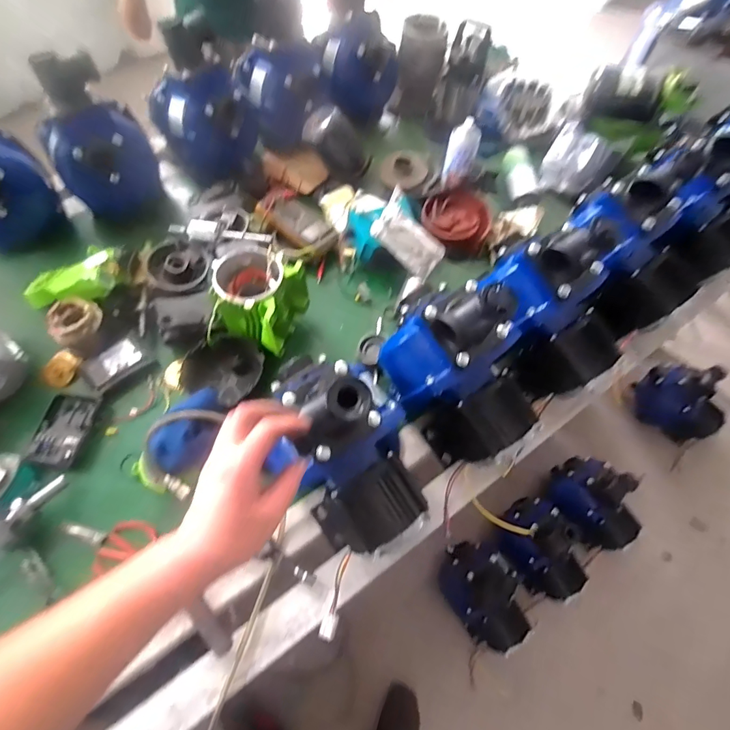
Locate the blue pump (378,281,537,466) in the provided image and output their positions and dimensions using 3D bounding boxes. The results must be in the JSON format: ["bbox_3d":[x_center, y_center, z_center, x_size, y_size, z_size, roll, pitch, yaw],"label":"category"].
[{"bbox_3d":[0.159,0.006,0.668,0.165,0.308,0.245,-41,70,-20],"label":"blue pump"}]

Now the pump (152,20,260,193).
[{"bbox_3d":[-0.352,-0.560,0.940,0.203,0.269,0.154,-26,66,-14],"label":"pump"}]

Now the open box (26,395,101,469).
[{"bbox_3d":[-0.526,0.115,0.758,0.088,0.034,0.127,6,62,2],"label":"open box"}]

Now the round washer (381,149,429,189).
[{"bbox_3d":[0.092,-0.459,1.018,0.109,0.023,0.086,5,90,2],"label":"round washer"}]

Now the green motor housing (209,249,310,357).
[{"bbox_3d":[-0.203,-0.120,0.795,0.145,0.140,0.150,20,64,9],"label":"green motor housing"}]

